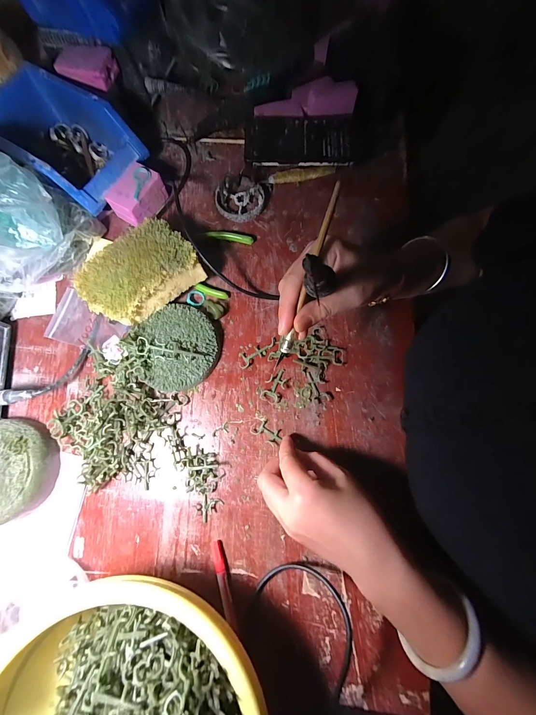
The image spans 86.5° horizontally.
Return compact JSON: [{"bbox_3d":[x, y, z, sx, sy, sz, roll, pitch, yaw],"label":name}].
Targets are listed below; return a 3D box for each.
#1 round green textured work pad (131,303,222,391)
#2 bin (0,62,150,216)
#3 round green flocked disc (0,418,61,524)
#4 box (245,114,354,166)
[{"bbox_3d":[-0.105,-0.015,0.347,0.093,0.030,0.100,0,76,1],"label":"round green textured work pad"},{"bbox_3d":[-0.293,-0.297,0.391,0.227,0.079,0.122,31,79,9],"label":"bin"},{"bbox_3d":[-0.283,0.120,0.309,0.091,0.038,0.100,0,76,1],"label":"round green flocked disc"},{"bbox_3d":[0.044,-0.316,0.417,0.149,0.029,0.094,-1,76,1],"label":"box"}]

